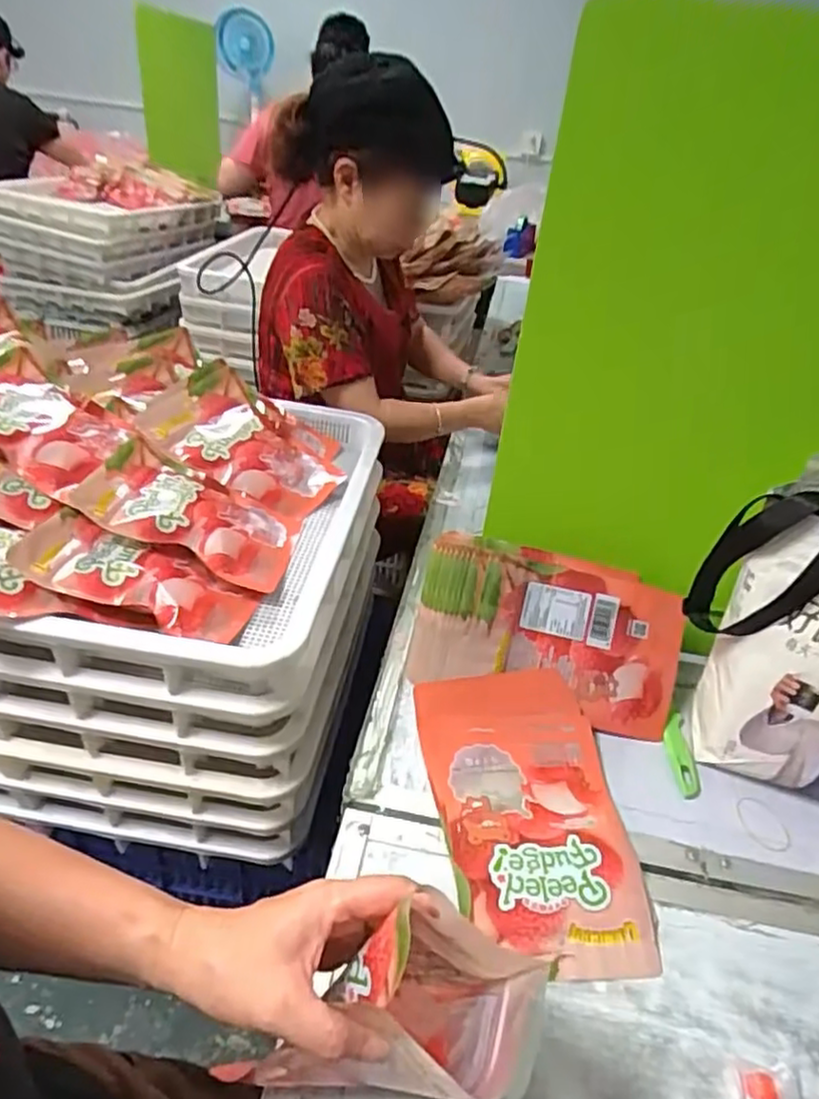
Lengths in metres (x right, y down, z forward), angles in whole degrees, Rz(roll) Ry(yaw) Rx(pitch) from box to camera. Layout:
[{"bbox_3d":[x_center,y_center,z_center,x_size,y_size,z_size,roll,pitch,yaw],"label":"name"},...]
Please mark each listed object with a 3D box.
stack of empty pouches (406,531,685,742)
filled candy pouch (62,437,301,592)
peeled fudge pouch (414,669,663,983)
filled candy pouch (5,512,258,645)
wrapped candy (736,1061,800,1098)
[{"bbox_3d":[0.147,0.087,0.720,0.279,0.170,0.059,14,-4,2],"label":"stack of empty pouches"},{"bbox_3d":[-0.232,-0.039,0.728,0.219,0.023,0.141,26,32,-10],"label":"filled candy pouch"},{"bbox_3d":[0.112,0.231,0.612,0.167,0.043,0.272,-2,36,-11],"label":"peeled fudge pouch"},{"bbox_3d":[-0.257,0.027,0.644,0.210,0.031,0.086,21,34,-8],"label":"filled candy pouch"},{"bbox_3d":[0.249,0.370,0.462,0.043,0.013,0.030,8,35,2],"label":"wrapped candy"}]

